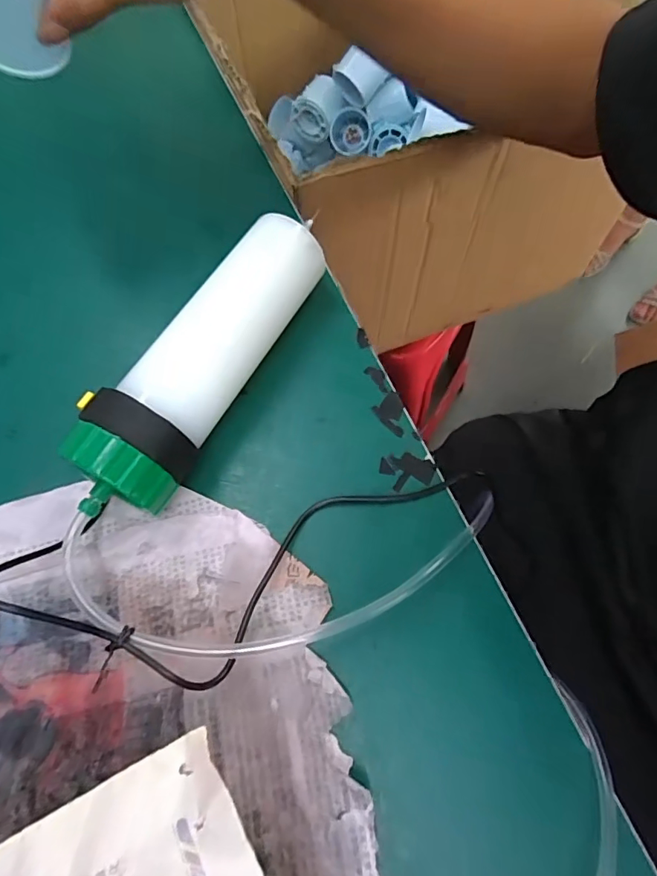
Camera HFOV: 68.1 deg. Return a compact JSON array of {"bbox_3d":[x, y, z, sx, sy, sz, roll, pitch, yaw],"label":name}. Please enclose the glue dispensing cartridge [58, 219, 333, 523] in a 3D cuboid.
[{"bbox_3d":[-0.069,-0.044,0.286,0.056,0.056,0.195,28,70,12],"label":"glue dispensing cartridge"}]

